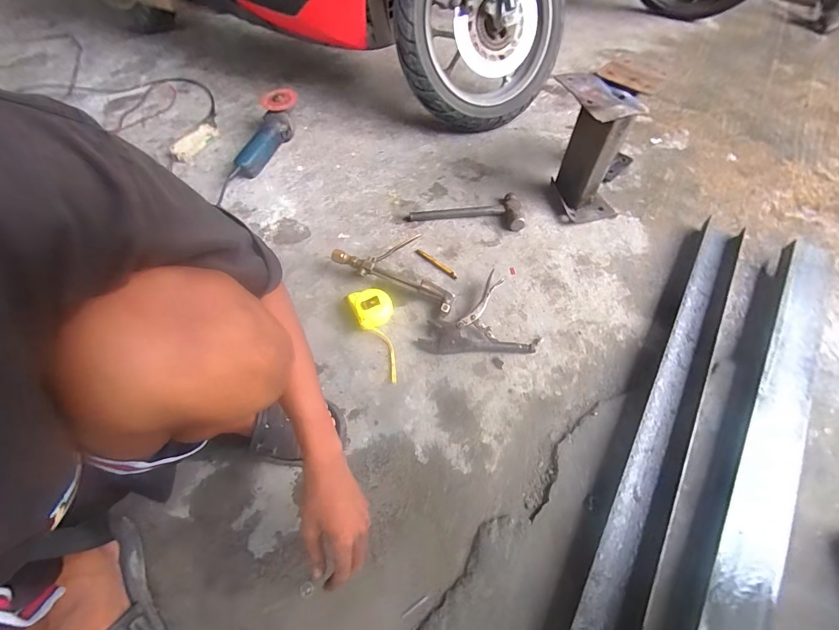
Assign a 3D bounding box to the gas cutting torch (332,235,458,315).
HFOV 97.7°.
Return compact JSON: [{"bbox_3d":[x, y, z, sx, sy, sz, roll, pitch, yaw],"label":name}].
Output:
[{"bbox_3d":[-0.034,-0.109,0.778,0.267,0.048,0.140,23,62,14],"label":"gas cutting torch"}]

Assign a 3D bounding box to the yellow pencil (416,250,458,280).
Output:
[{"bbox_3d":[0.039,-0.113,0.812,0.113,0.007,0.014,37,66,20],"label":"yellow pencil"}]

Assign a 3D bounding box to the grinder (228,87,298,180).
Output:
[{"bbox_3d":[-0.402,-0.473,0.982,0.084,0.081,0.306,16,74,10],"label":"grinder"}]

